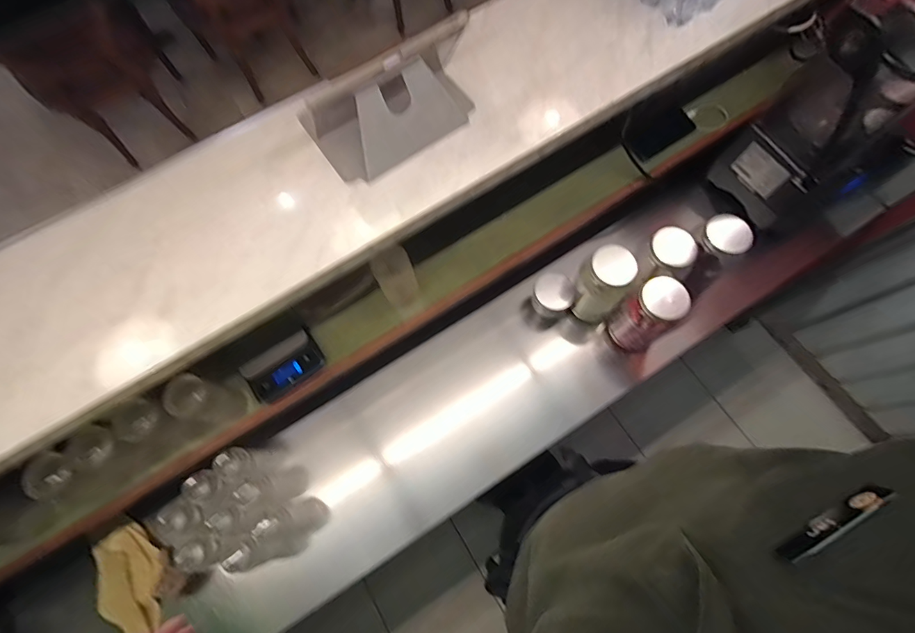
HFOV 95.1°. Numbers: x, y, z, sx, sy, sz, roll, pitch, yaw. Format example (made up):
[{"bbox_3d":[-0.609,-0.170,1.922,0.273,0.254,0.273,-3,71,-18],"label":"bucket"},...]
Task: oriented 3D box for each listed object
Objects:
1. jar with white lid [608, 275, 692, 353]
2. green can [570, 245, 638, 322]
[{"bbox_3d":[0.401,0.000,0.892,0.103,0.173,0.096,-42,75,-11],"label":"jar with white lid"},{"bbox_3d":[0.315,-0.069,0.933,0.101,0.199,0.095,-1,72,2],"label":"green can"}]

